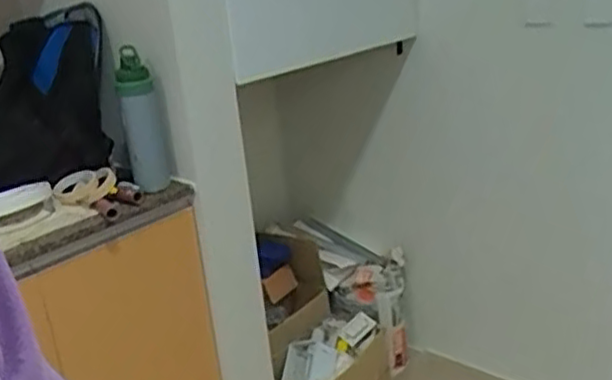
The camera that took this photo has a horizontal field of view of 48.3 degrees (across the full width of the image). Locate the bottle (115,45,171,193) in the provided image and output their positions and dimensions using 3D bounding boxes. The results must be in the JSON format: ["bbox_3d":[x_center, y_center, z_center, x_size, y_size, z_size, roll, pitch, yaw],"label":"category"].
[{"bbox_3d":[-0.330,-0.137,1.390,0.083,0.278,0.073,-12,21,-15],"label":"bottle"}]

